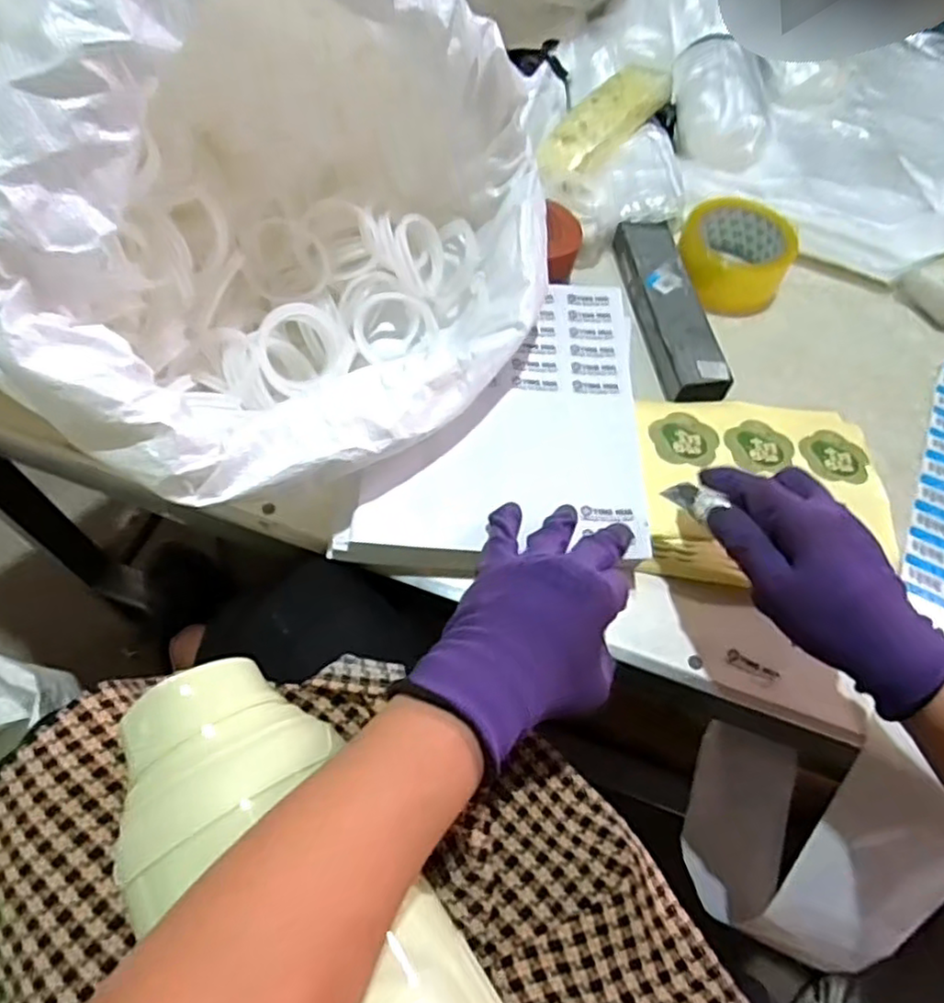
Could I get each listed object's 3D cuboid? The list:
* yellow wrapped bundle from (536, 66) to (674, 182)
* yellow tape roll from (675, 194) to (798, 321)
[{"bbox_3d":[0.128,-0.377,0.666,0.165,0.028,0.069,-45,71,-8],"label":"yellow wrapped bundle"},{"bbox_3d":[0.245,-0.230,0.626,0.102,0.056,0.102,2,60,-3],"label":"yellow tape roll"}]

